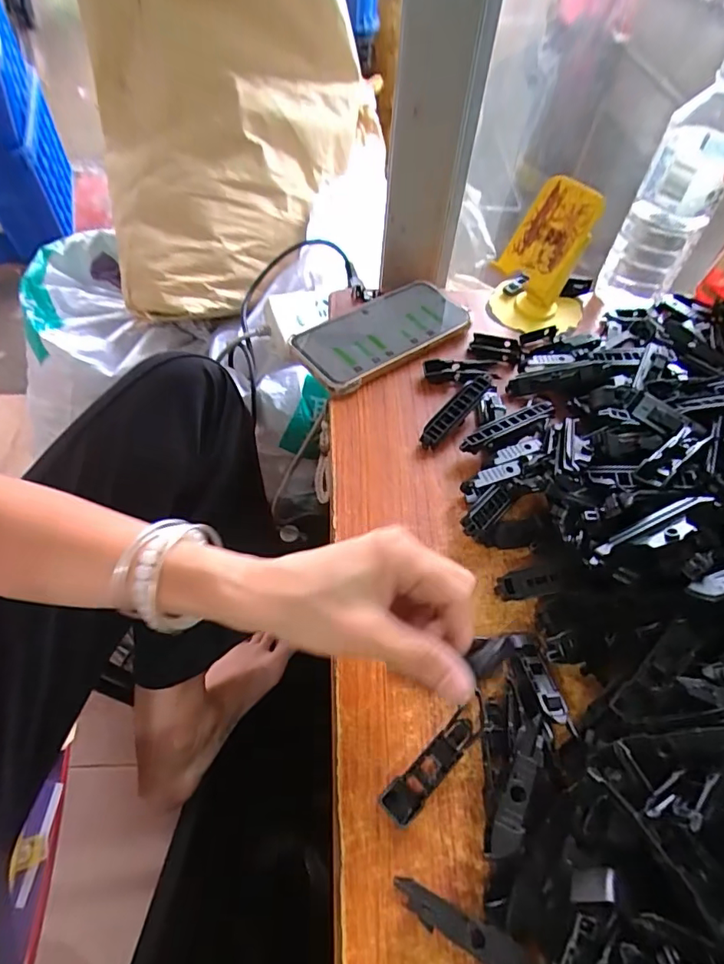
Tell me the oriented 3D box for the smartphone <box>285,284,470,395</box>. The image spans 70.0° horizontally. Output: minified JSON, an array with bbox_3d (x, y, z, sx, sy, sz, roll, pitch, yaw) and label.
[{"bbox_3d":[0.021,-0.144,0.486,0.175,0.011,0.082,-33,62,-23],"label":"smartphone"}]

